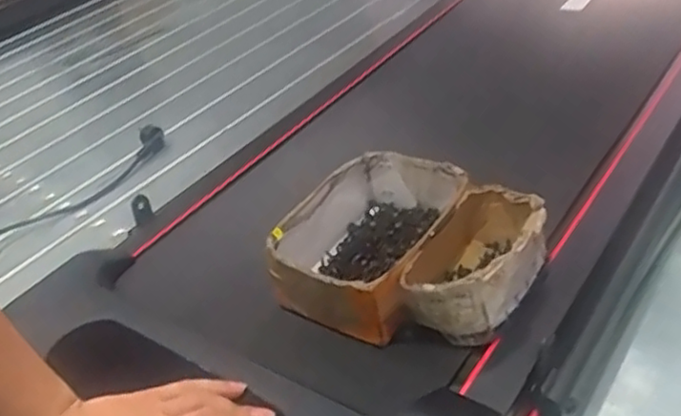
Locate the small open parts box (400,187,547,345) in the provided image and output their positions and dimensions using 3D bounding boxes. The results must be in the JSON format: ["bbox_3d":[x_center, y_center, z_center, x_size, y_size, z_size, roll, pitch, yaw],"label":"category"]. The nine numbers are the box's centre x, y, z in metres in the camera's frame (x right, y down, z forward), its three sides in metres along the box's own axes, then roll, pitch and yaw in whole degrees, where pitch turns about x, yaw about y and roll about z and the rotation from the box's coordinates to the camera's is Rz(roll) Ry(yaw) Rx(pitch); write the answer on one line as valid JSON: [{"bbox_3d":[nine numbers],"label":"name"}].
[{"bbox_3d":[0.117,0.048,0.571,0.083,0.073,0.143,17,41,28],"label":"small open parts box"}]

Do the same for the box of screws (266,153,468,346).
[{"bbox_3d":[0.030,0.030,0.626,0.137,0.070,0.186,15,40,26],"label":"box of screws"}]

